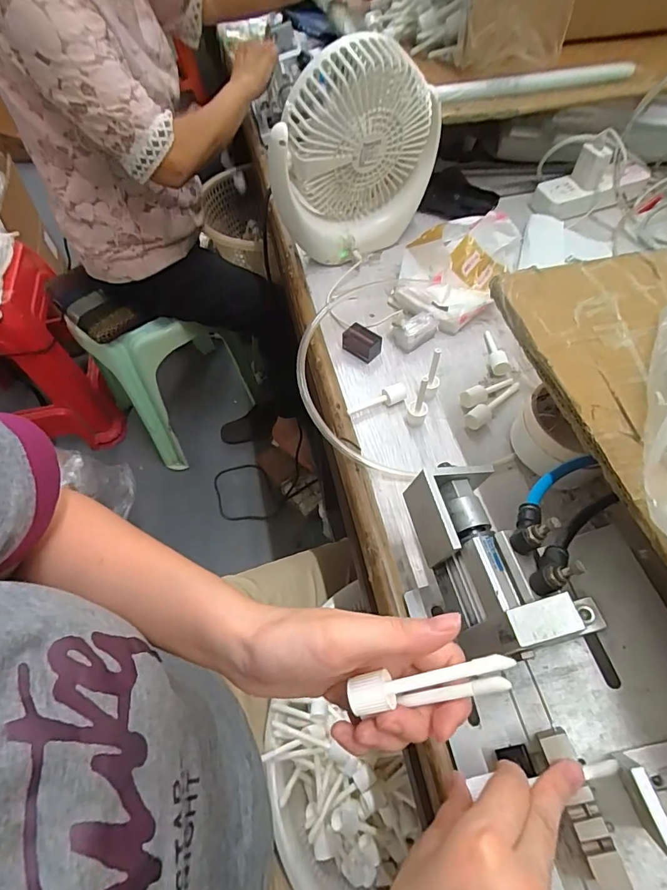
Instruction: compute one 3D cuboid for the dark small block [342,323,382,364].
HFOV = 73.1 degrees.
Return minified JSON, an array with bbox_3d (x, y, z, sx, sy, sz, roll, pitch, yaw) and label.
[{"bbox_3d":[0.031,-0.113,0.497,0.042,0.026,0.026,35,66,21],"label":"dark small block"}]

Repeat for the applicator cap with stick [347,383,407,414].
[{"bbox_3d":[0.043,-0.045,0.456,0.064,0.016,0.016,-16,59,-7],"label":"applicator cap with stick"}]

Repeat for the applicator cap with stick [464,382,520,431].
[{"bbox_3d":[0.161,-0.043,0.449,0.080,0.017,0.017,-40,65,-20],"label":"applicator cap with stick"}]

